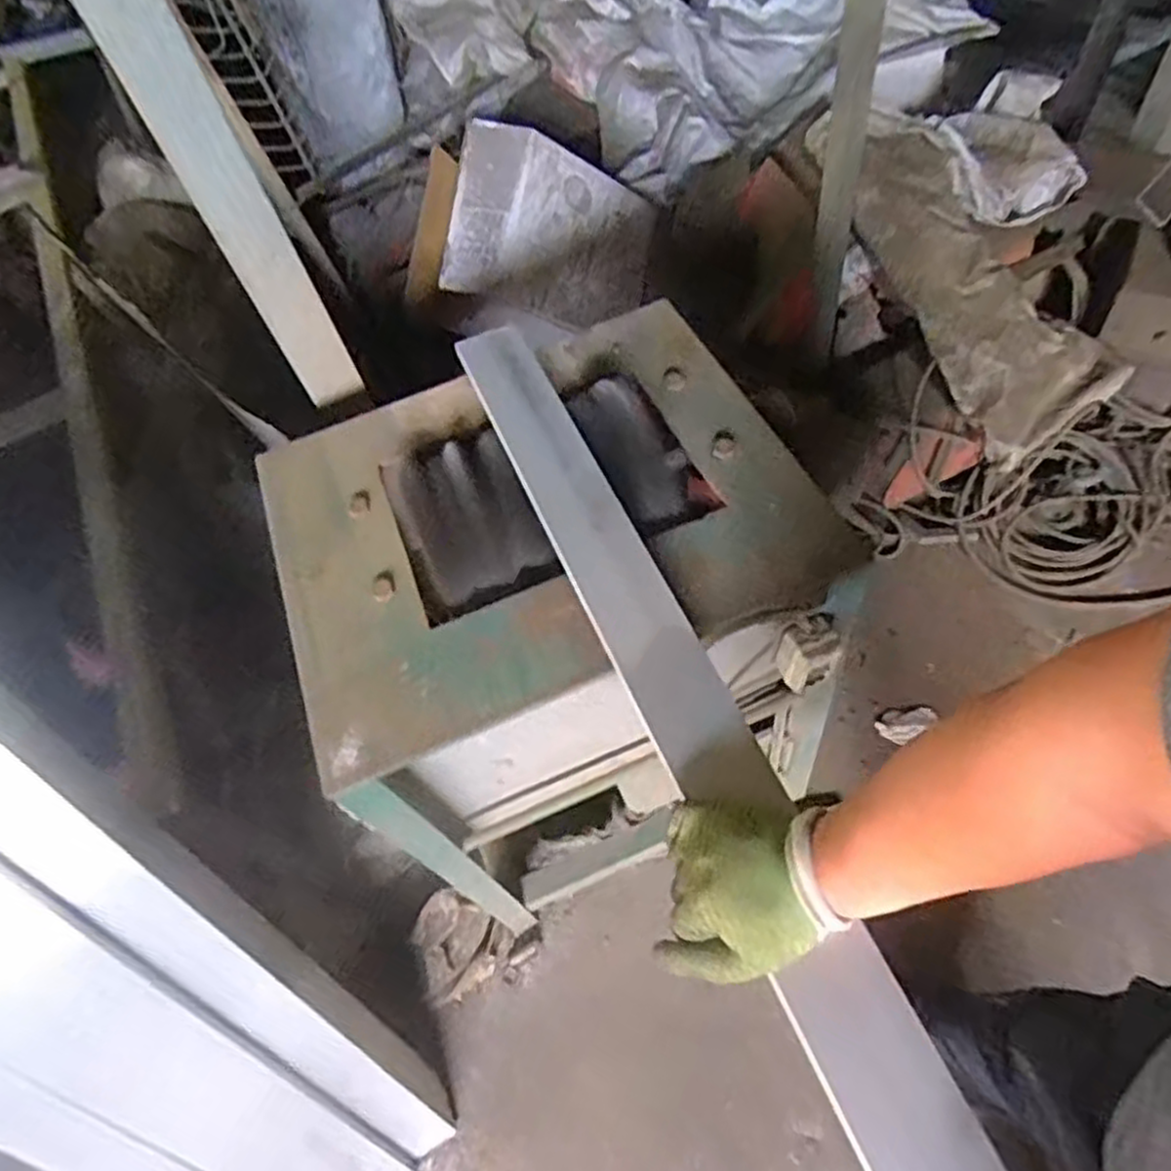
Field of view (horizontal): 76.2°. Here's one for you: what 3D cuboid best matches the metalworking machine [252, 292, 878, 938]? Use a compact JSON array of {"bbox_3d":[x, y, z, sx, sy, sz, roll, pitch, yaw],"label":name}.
[{"bbox_3d":[-0.012,0.105,1.133,0.591,0.763,0.531,-25,56,-7],"label":"metalworking machine"}]

